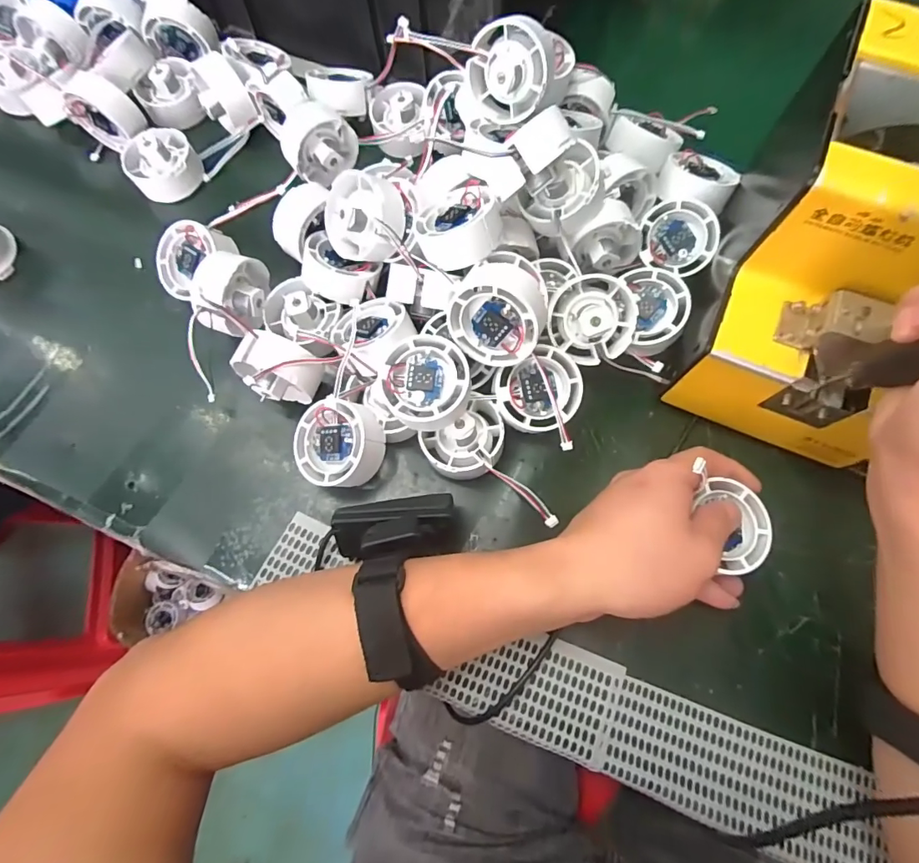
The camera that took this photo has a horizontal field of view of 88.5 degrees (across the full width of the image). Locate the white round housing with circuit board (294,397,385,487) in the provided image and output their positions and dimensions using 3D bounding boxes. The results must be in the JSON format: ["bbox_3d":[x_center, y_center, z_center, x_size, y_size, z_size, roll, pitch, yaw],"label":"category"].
[{"bbox_3d":[-0.076,0.007,0.300,0.056,0.022,0.051,-2,85,23],"label":"white round housing with circuit board"}]

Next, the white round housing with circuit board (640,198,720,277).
[{"bbox_3d":[0.155,-0.138,0.338,0.051,0.019,0.048,22,101,7],"label":"white round housing with circuit board"}]

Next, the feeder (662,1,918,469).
[{"bbox_3d":[0.224,-0.092,0.269,0.123,0.143,0.172,23,75,7],"label":"feeder"}]

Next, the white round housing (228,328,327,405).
[{"bbox_3d":[-0.116,-0.040,0.300,0.049,0.039,0.035,21,74,7],"label":"white round housing"}]

